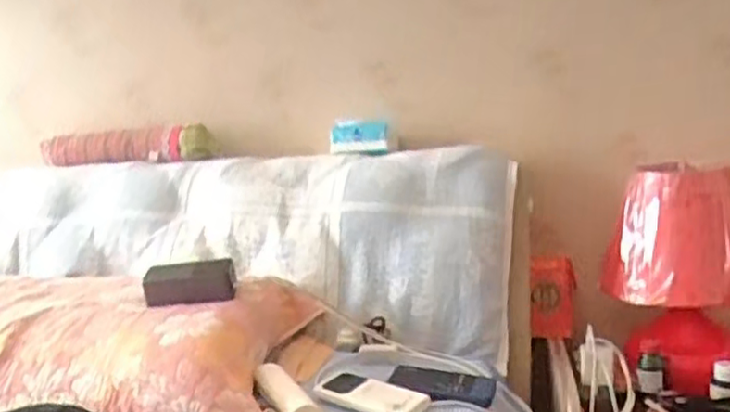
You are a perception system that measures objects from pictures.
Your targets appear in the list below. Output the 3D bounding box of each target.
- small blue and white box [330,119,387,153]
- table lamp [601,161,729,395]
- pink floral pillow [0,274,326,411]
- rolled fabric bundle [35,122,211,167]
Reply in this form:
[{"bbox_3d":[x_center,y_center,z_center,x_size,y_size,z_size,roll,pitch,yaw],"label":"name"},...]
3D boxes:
[{"bbox_3d":[-0.015,-0.134,1.276,0.115,0.065,0.028,-1,18,18],"label":"small blue and white box"},{"bbox_3d":[0.540,0.113,1.097,0.221,0.350,0.210,4,12,41],"label":"table lamp"},{"bbox_3d":[-0.436,0.202,0.980,0.676,0.123,0.345,-2,9,11],"label":"pink floral pillow"},{"bbox_3d":[-0.518,-0.128,1.412,0.430,0.067,0.059,1,10,24],"label":"rolled fabric bundle"}]

